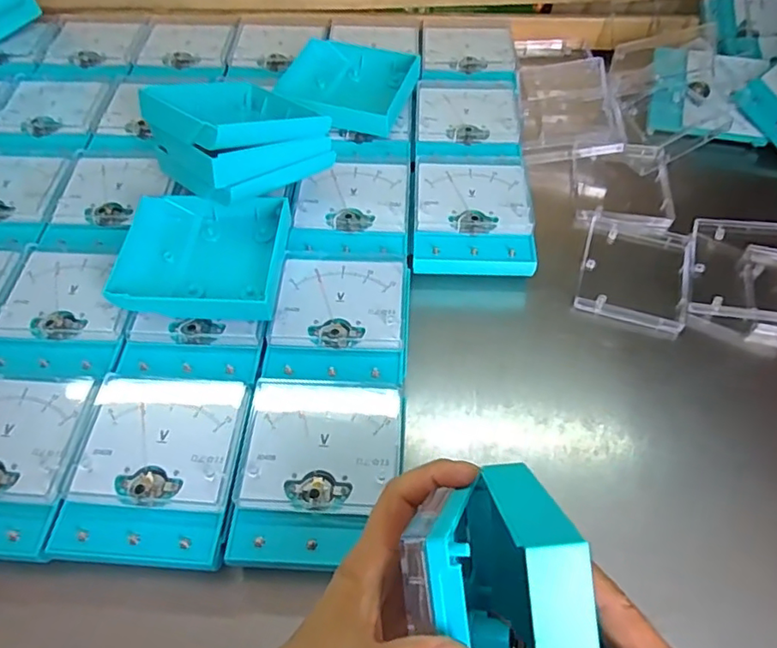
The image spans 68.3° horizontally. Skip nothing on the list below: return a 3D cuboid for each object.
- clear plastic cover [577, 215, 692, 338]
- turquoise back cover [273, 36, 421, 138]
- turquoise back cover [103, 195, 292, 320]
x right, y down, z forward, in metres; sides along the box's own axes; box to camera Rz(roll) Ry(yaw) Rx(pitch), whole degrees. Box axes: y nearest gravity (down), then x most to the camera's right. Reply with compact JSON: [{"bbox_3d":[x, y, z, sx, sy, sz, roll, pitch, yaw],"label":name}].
[{"bbox_3d":[0.207,-0.045,0.482,0.083,0.010,0.104,16,58,9],"label":"clear plastic cover"},{"bbox_3d":[-0.035,-0.235,0.554,0.118,0.026,0.107,15,58,8],"label":"turquoise back cover"},{"bbox_3d":[-0.138,-0.054,0.438,0.116,0.030,0.108,0,56,0],"label":"turquoise back cover"}]

